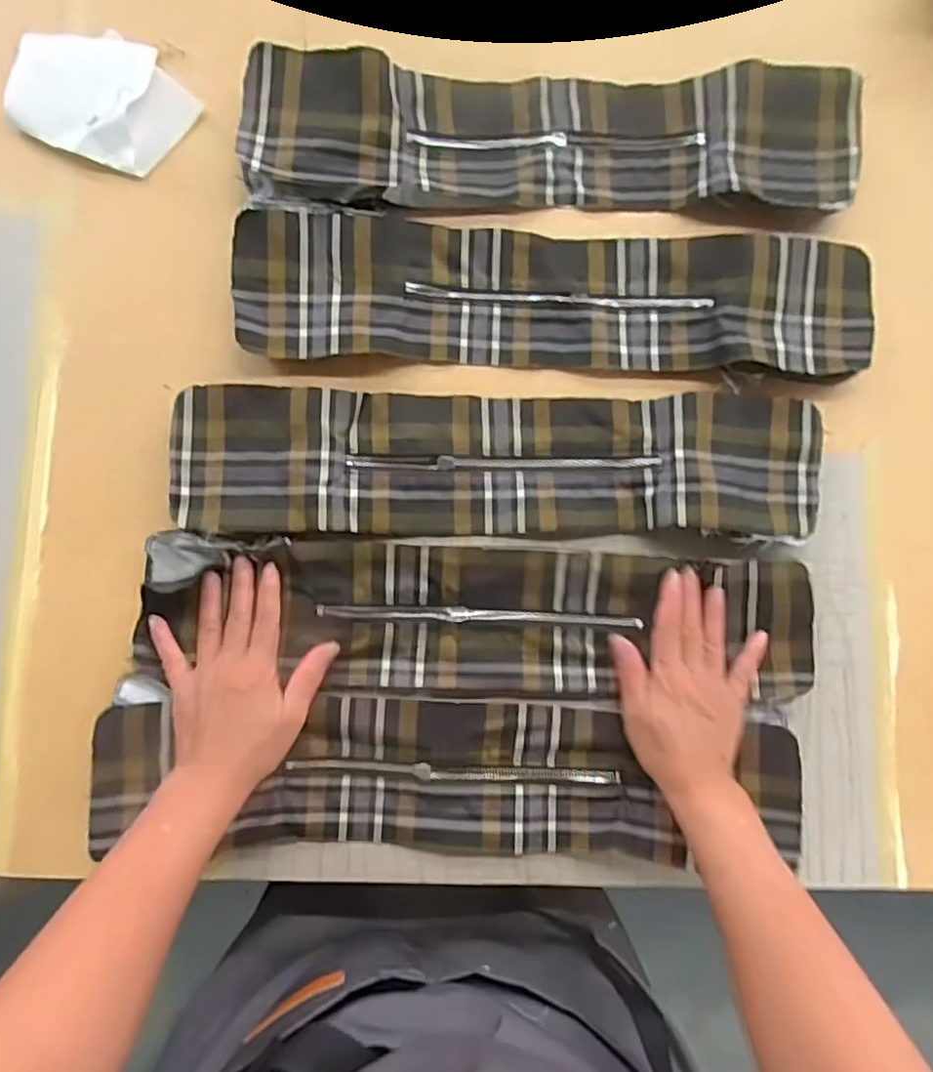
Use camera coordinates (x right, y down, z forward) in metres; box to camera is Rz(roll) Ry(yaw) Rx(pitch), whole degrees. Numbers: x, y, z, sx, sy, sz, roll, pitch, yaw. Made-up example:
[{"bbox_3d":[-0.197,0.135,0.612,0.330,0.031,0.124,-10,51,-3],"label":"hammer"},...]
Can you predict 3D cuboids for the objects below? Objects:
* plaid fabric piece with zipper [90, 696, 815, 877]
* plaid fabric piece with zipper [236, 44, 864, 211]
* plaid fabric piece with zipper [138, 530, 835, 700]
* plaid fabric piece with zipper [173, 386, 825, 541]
[{"bbox_3d":[-0.010,0.191,0.497,0.530,0.029,0.114,3,85,-3],"label":"plaid fabric piece with zipper"},{"bbox_3d":[0.078,-0.346,0.547,0.526,0.034,0.130,-2,86,-5],"label":"plaid fabric piece with zipper"},{"bbox_3d":[0.013,0.068,0.505,0.521,0.027,0.116,3,85,-3],"label":"plaid fabric piece with zipper"},{"bbox_3d":[0.031,-0.061,0.521,0.524,0.025,0.117,1,86,-4],"label":"plaid fabric piece with zipper"}]

